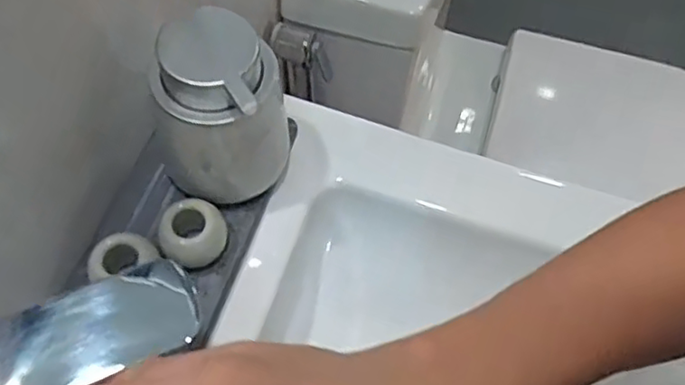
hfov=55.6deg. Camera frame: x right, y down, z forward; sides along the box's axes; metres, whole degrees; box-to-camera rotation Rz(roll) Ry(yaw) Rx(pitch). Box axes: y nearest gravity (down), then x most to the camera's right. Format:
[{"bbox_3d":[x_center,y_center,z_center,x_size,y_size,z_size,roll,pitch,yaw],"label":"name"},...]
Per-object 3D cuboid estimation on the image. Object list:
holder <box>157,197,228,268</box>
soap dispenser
[{"bbox_3d":[-0.098,0.028,0.428,0.042,0.033,0.037,-18,64,-12],"label":"holder"},{"bbox_3d":[-0.078,-0.046,0.422,0.079,0.132,0.080,16,62,6],"label":"soap dispenser"}]

